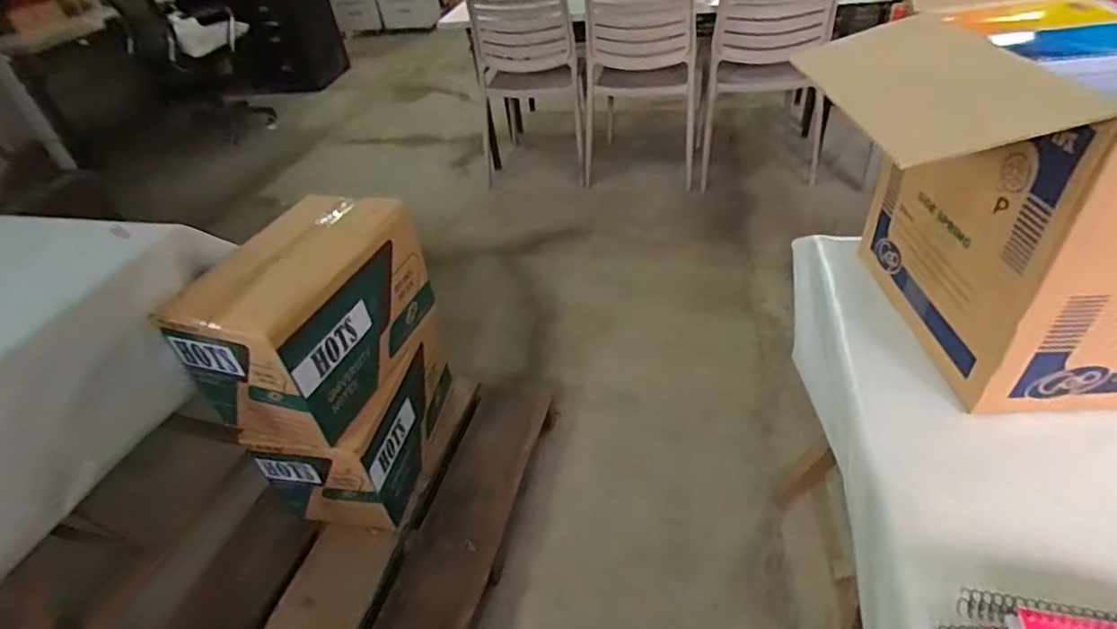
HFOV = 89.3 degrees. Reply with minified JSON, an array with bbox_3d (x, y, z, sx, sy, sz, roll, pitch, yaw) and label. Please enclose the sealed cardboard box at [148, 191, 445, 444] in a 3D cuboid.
[{"bbox_3d":[-0.499,-0.017,1.183,0.284,0.318,0.472,9,43,19],"label":"sealed cardboard box"}]

